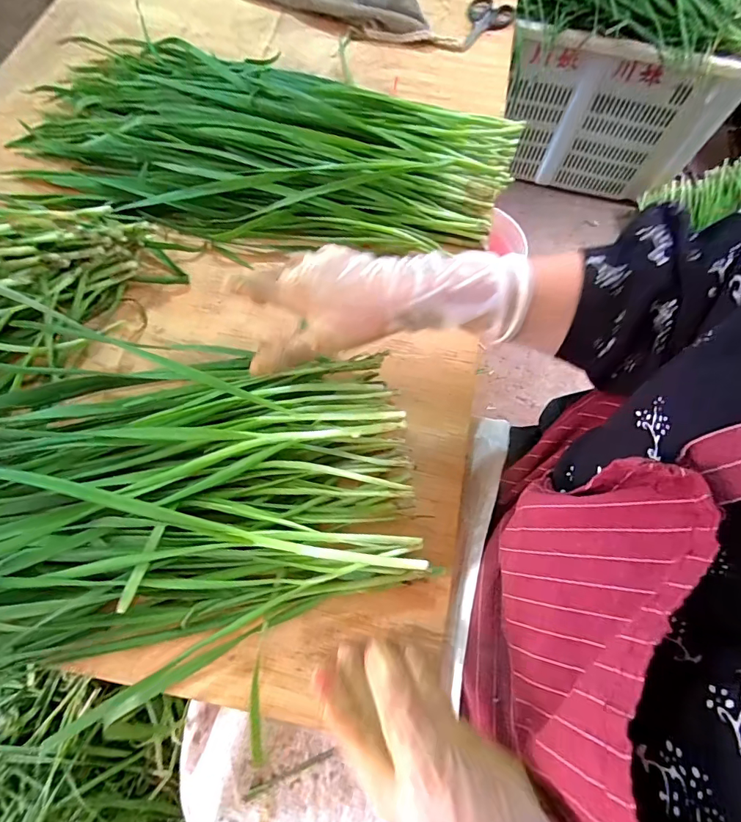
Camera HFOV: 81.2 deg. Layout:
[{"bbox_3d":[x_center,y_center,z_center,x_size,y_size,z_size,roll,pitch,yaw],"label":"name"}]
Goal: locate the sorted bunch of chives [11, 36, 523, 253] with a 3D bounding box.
[{"bbox_3d":[-0.113,-0.287,0.448,0.506,0.055,0.258,13,68,4],"label":"sorted bunch of chives"}]

